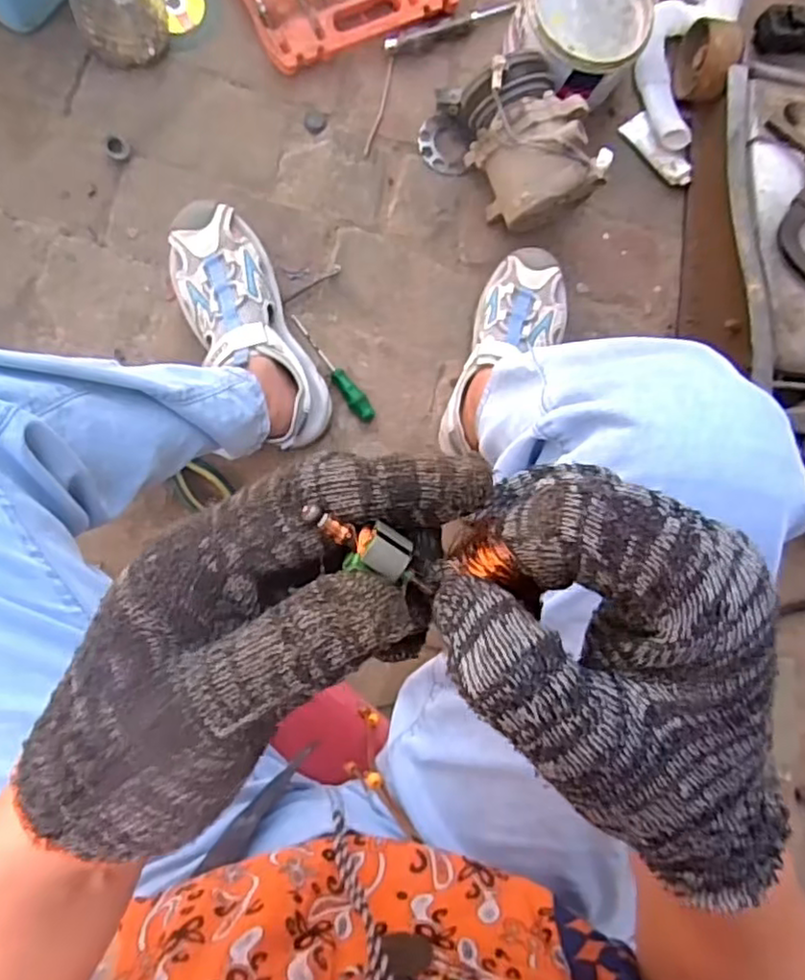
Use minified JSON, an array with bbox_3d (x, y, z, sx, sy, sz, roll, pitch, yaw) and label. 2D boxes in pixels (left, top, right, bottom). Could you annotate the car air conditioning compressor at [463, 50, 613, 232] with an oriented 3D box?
[{"bbox_3d":[0.144,-0.400,0.775,0.113,0.137,0.172,-26,92,-9],"label":"car air conditioning compressor"}]

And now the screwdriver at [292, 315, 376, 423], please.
[{"bbox_3d":[-0.082,-0.142,0.794,0.020,0.018,0.147,-38,94,-9],"label":"screwdriver"}]

